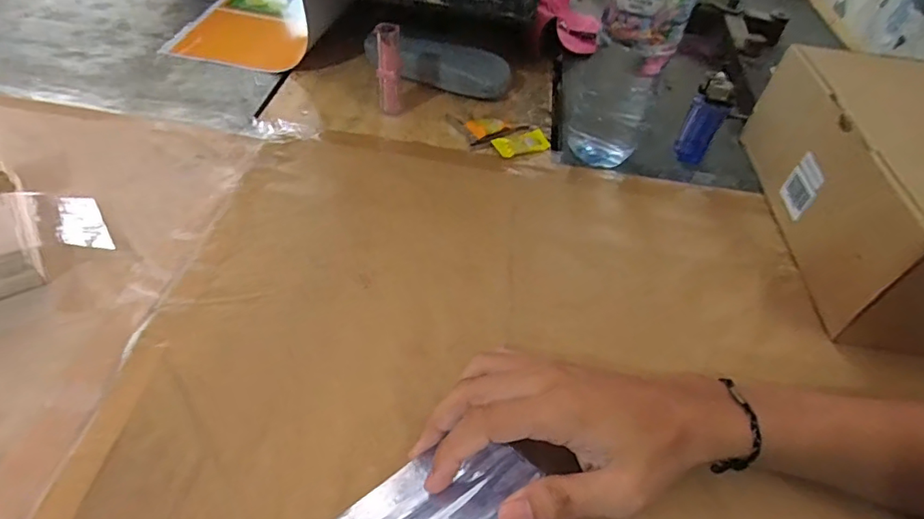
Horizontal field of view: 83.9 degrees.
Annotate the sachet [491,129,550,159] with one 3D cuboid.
[{"bbox_3d":[0.057,-0.110,0.487,0.053,0.009,0.029,-16,53,-21],"label":"sachet"}]

